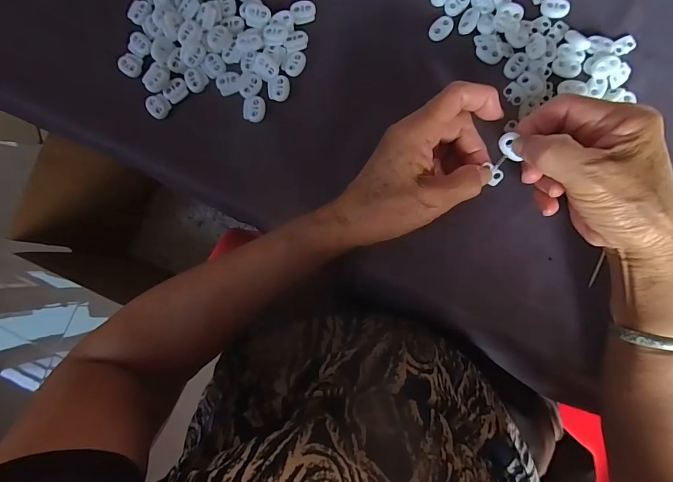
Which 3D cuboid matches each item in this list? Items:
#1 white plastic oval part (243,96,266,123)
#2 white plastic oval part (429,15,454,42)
[{"bbox_3d":[-0.072,-0.116,0.315,0.019,0.004,0.022,10,87,5],"label":"white plastic oval part"},{"bbox_3d":[0.090,-0.182,0.307,0.015,0.004,0.024,39,90,5],"label":"white plastic oval part"}]

